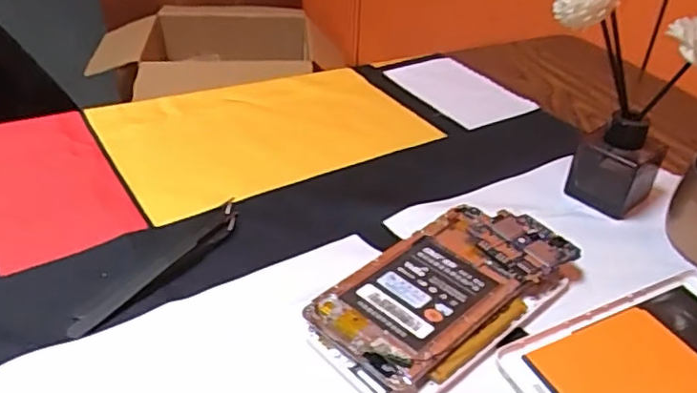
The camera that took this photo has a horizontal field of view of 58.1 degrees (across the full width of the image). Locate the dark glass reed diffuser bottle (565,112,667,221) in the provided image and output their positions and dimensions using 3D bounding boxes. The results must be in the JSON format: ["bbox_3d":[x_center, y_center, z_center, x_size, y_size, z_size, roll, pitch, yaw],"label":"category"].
[{"bbox_3d":[0.178,-0.026,0.416,0.045,0.061,0.044,-29,46,-36],"label":"dark glass reed diffuser bottle"}]

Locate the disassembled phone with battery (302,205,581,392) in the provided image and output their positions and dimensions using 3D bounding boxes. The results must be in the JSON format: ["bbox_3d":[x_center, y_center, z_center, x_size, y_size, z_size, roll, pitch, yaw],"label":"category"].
[{"bbox_3d":[0.053,0.051,0.341,0.150,0.016,0.081,-27,45,-34],"label":"disassembled phone with battery"}]

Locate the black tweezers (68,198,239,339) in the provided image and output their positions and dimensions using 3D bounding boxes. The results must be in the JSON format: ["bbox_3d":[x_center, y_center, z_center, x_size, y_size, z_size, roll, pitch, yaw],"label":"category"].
[{"bbox_3d":[-0.107,0.039,0.360,0.021,0.008,0.119,24,41,27],"label":"black tweezers"}]

